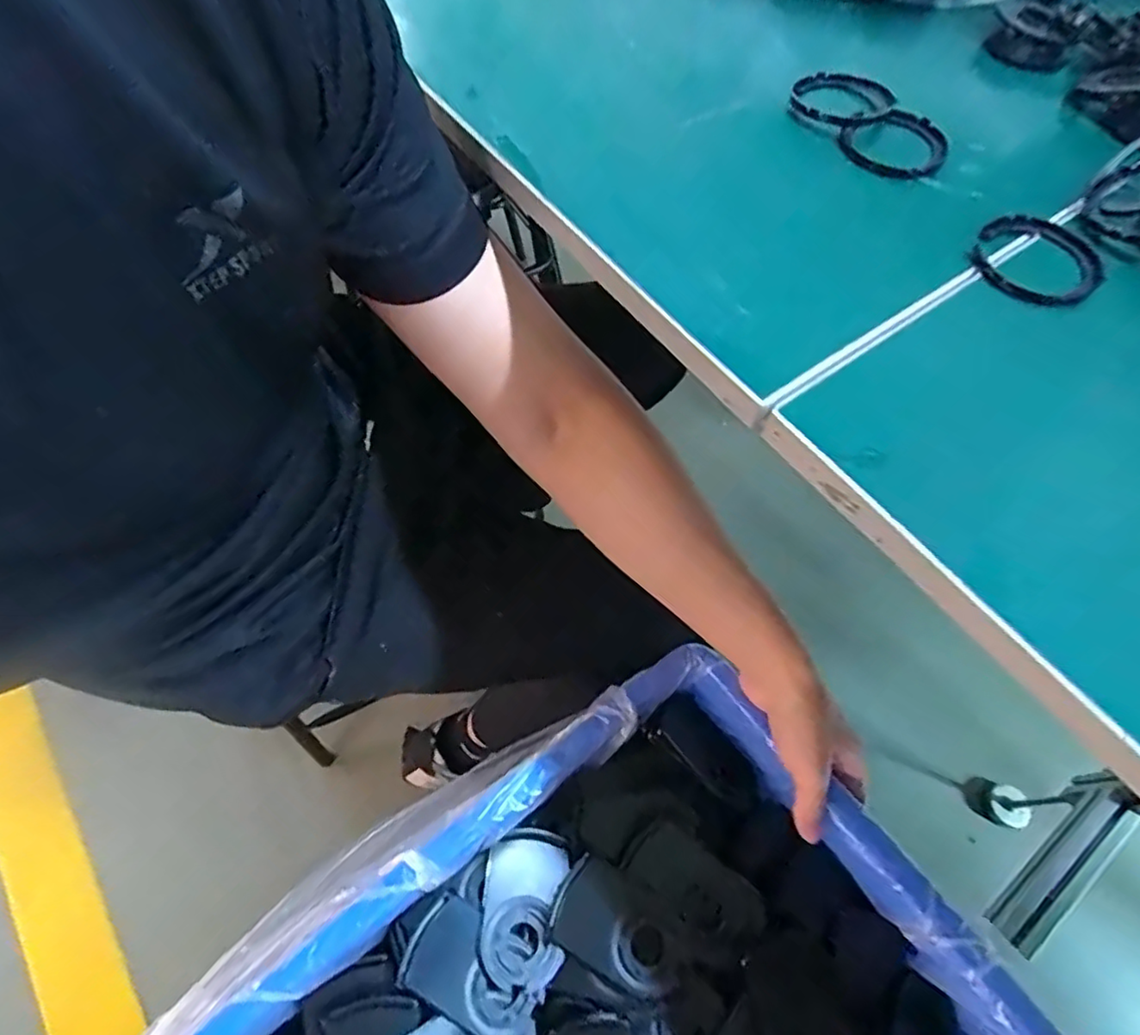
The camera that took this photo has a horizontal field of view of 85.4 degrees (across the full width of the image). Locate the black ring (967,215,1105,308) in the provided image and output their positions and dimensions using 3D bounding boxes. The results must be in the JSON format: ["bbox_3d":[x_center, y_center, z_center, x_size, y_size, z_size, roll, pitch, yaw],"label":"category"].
[{"bbox_3d":[0.202,-0.109,0.268,0.052,0.011,0.057,1,62,-2],"label":"black ring"}]

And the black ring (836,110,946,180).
[{"bbox_3d":[0.162,-0.185,0.307,0.053,0.010,0.048,-41,71,-21],"label":"black ring"}]

